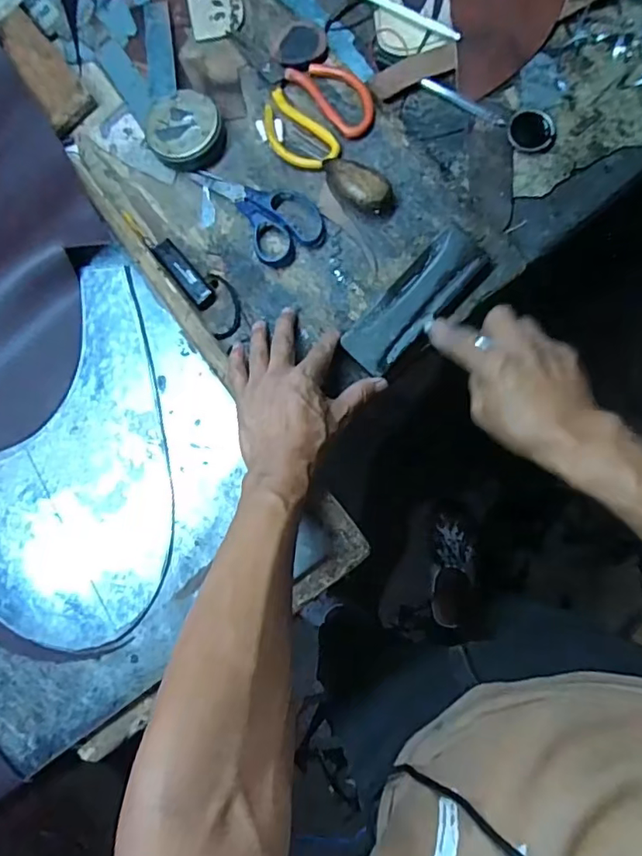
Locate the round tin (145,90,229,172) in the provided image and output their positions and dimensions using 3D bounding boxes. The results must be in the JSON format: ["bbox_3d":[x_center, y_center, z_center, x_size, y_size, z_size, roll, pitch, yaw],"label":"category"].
[{"bbox_3d":[-0.135,-0.300,0.543,0.072,0.029,0.071,-1,86,7],"label":"round tin"}]

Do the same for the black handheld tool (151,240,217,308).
[{"bbox_3d":[-0.136,-0.152,0.539,0.030,0.007,0.084,-35,77,-32],"label":"black handheld tool"}]

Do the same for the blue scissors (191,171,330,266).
[{"bbox_3d":[-0.060,-0.224,0.539,0.071,0.015,0.147,-39,82,3],"label":"blue scissors"}]

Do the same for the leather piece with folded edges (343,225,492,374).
[{"bbox_3d":[0.087,-0.115,0.497,0.149,0.015,0.052,-45,82,0],"label":"leather piece with folded edges"}]

